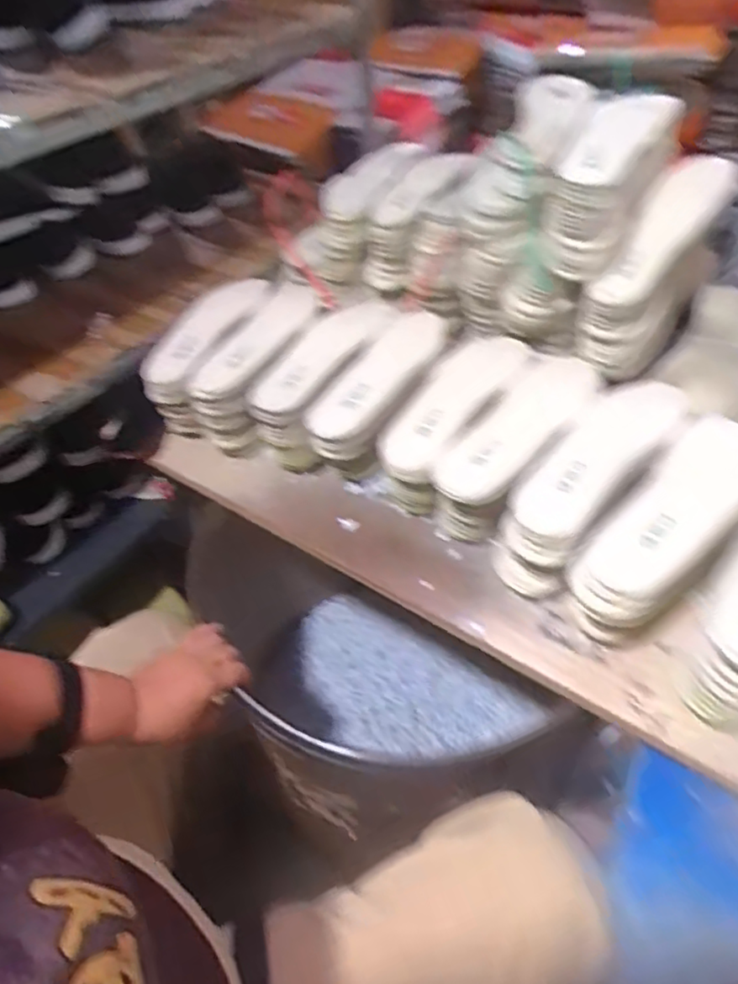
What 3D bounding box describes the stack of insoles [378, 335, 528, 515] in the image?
[{"bbox_3d":[0.100,-0.096,0.731,0.088,0.096,0.264,27,68,26],"label":"stack of insoles"}]

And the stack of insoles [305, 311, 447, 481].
[{"bbox_3d":[0.024,-0.127,0.767,0.093,0.093,0.252,23,67,23],"label":"stack of insoles"}]

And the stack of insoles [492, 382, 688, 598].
[{"bbox_3d":[0.239,-0.008,0.670,0.089,0.111,0.275,34,63,31],"label":"stack of insoles"}]

